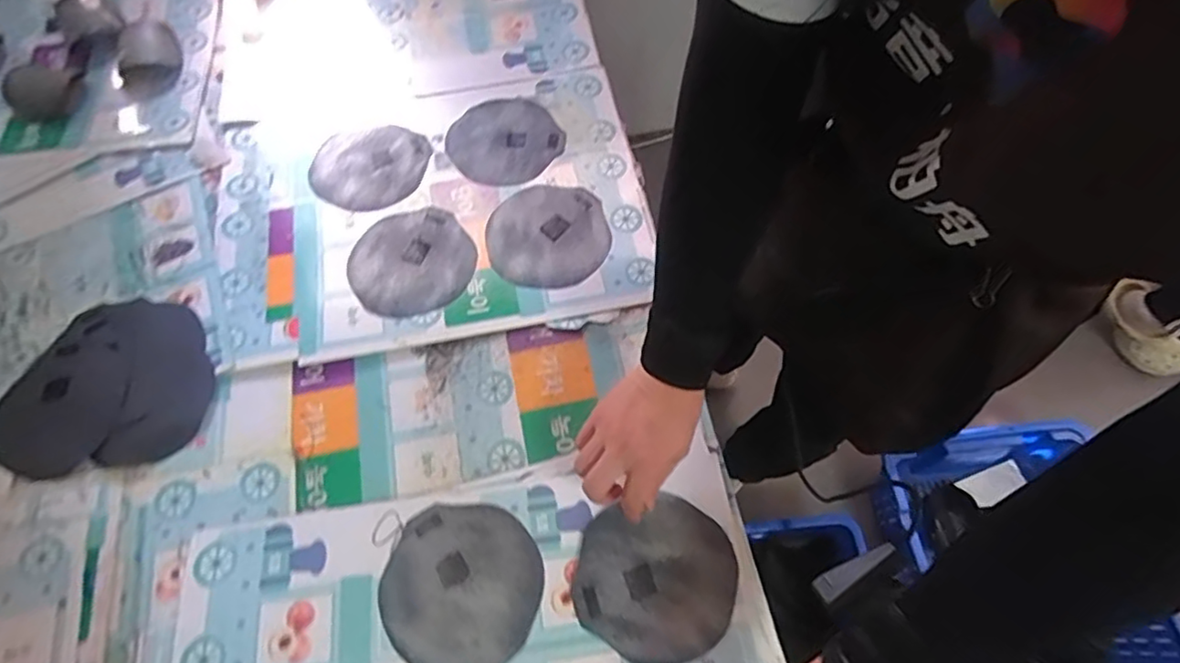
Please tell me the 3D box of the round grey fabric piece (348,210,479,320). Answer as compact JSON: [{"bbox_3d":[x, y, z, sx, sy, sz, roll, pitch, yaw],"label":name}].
[{"bbox_3d":[-0.215,-0.084,0.740,0.144,0.006,0.148,-32,64,-14],"label":"round grey fabric piece"}]

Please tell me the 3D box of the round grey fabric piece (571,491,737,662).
[{"bbox_3d":[0.062,0.233,0.587,0.148,0.012,0.147,-1,66,1],"label":"round grey fabric piece"}]

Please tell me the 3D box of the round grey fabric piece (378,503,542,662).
[{"bbox_3d":[-0.122,0.240,0.576,0.143,0.004,0.147,-1,66,1],"label":"round grey fabric piece"}]

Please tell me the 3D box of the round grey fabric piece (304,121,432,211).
[{"bbox_3d":[-0.291,-0.221,0.803,0.149,0.008,0.140,0,64,0],"label":"round grey fabric piece"}]

